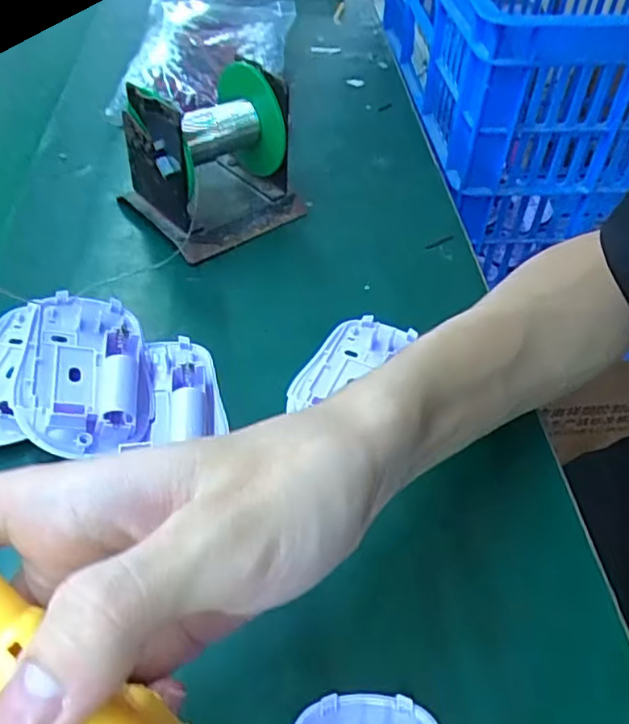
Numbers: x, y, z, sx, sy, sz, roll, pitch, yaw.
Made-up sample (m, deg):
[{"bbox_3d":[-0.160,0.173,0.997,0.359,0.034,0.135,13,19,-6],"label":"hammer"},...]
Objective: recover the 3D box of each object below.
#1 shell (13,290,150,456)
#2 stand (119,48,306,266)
[{"bbox_3d":[-0.109,0.006,0.304,0.053,0.028,0.087,-8,48,-11],"label":"shell"},{"bbox_3d":[-0.064,-0.130,0.400,0.096,0.092,0.077,-29,55,-27],"label":"stand"}]

